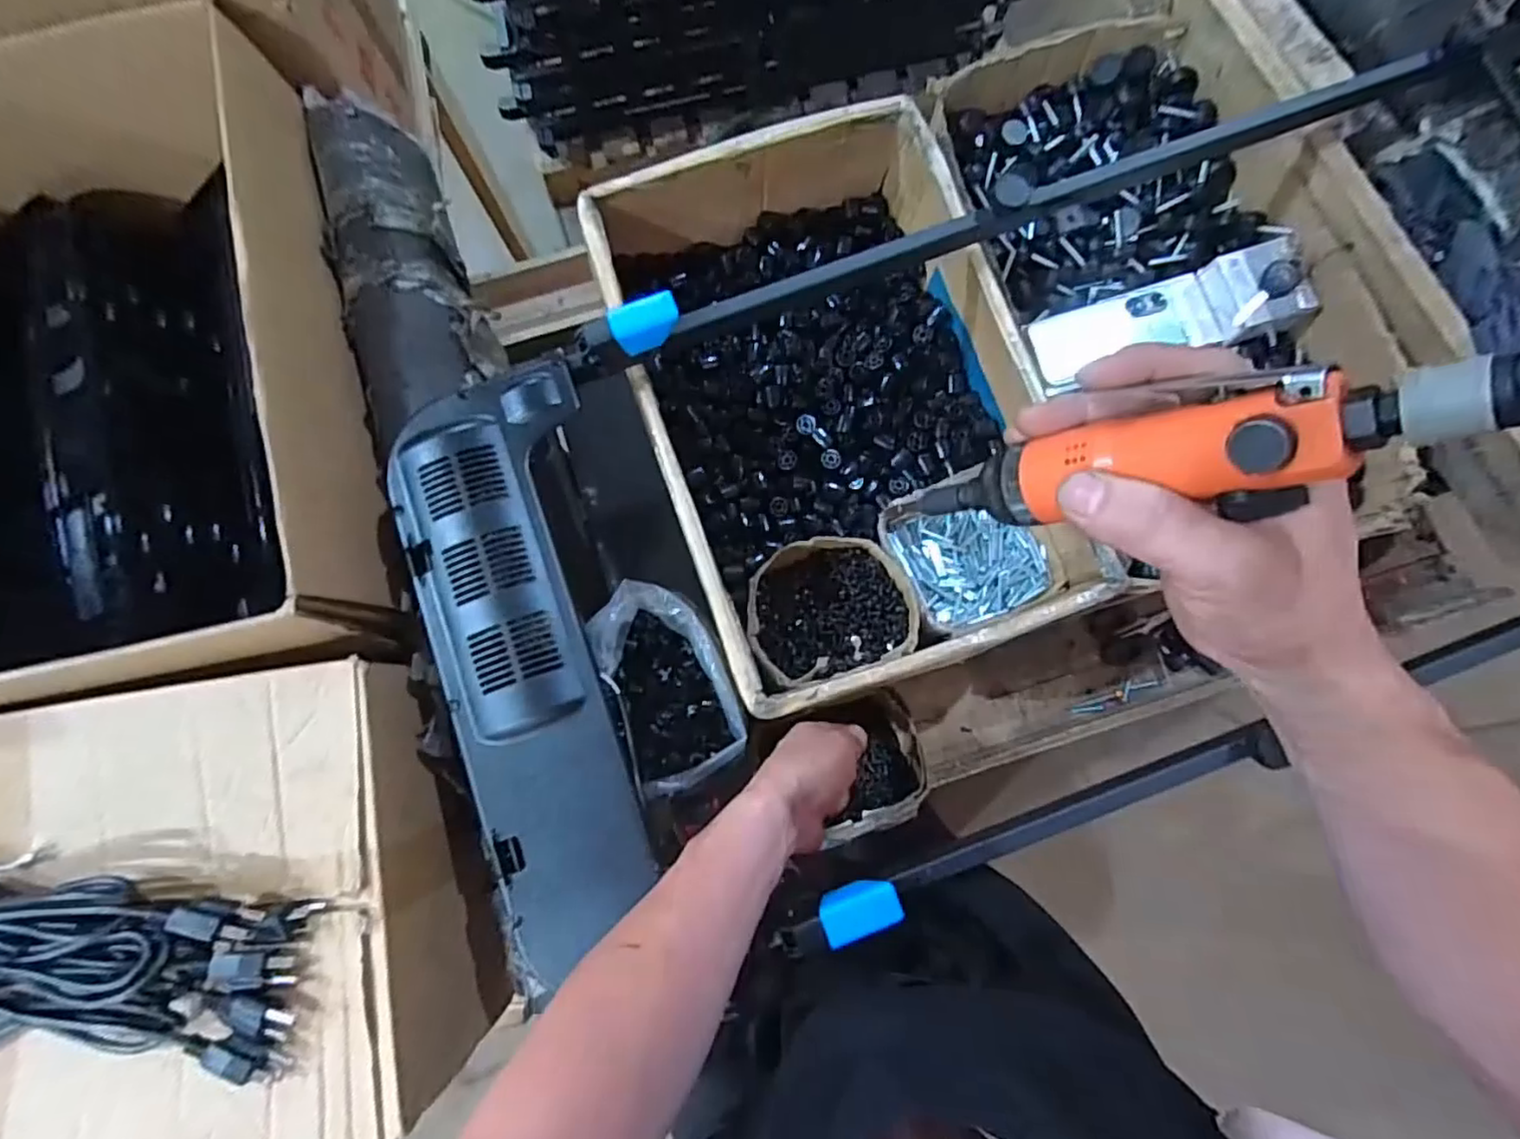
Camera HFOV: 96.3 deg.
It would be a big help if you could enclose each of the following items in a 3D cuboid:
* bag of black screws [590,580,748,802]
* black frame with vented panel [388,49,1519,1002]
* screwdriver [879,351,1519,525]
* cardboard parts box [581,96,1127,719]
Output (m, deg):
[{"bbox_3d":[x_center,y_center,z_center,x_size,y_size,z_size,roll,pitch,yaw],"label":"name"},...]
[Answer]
[{"bbox_3d":[-0.082,0.100,0.600,0.107,0.047,0.183,-18,81,-2],"label":"bag of black screws"},{"bbox_3d":[0.260,-0.089,0.570,1.069,0.107,0.525,-20,81,-2],"label":"black frame with vented panel"},{"bbox_3d":[0.163,-0.045,0.278,0.035,0.255,0.040,13,79,-36],"label":"screwdriver"},{"bbox_3d":[0.071,-0.160,0.680,0.341,0.145,0.521,-18,81,-2],"label":"cardboard parts box"}]

